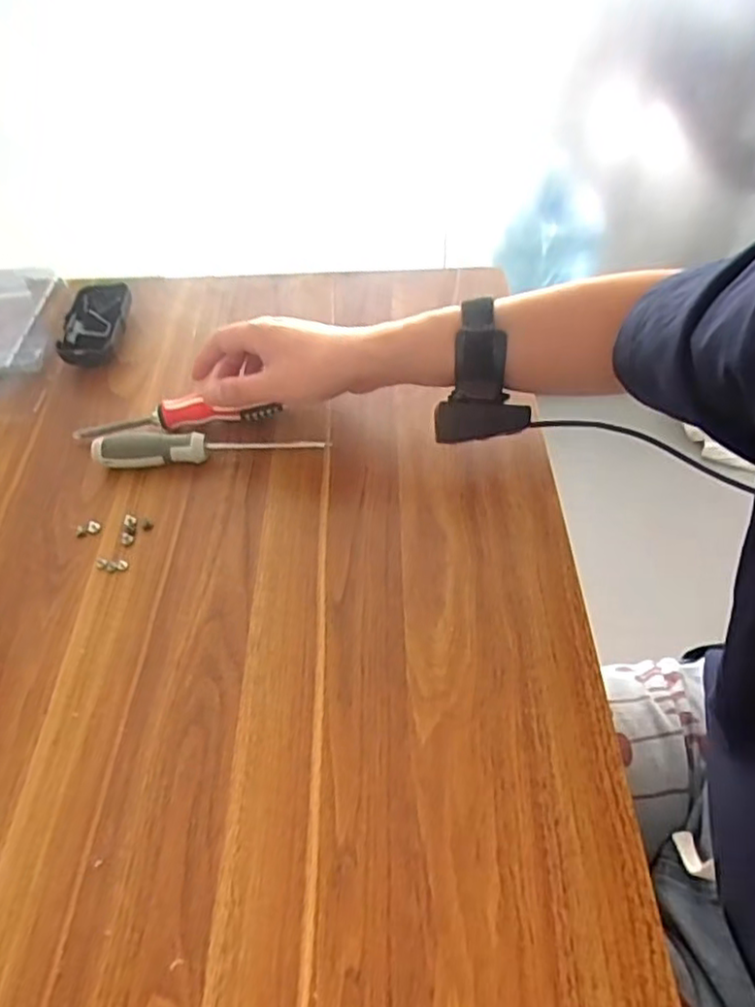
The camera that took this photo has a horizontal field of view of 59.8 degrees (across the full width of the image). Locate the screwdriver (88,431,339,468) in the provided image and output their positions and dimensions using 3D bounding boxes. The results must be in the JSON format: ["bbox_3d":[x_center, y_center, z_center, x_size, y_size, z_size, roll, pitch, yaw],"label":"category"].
[{"bbox_3d":[-0.136,-0.044,0.540,0.187,0.024,0.026,-3,51,-1],"label":"screwdriver"}]

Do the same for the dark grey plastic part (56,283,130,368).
[{"bbox_3d":[-0.282,-0.185,0.662,0.056,0.027,0.137,-6,51,-4],"label":"dark grey plastic part"}]

